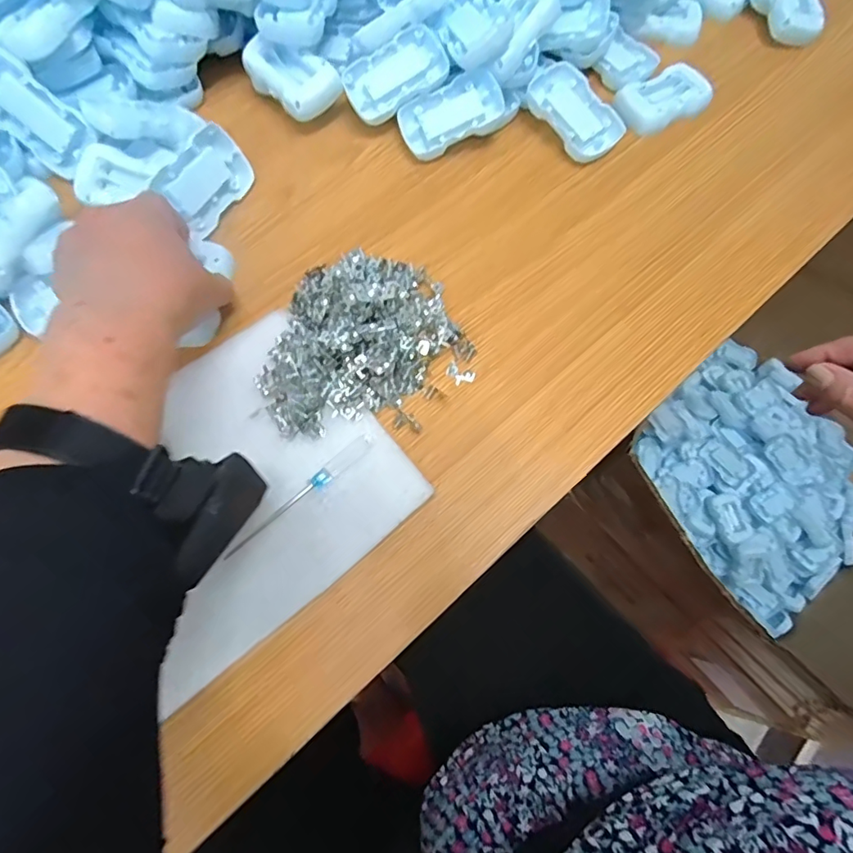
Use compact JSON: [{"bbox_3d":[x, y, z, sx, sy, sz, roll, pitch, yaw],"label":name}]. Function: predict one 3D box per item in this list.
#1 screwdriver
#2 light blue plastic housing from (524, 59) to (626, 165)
[{"bbox_3d":[-0.080,0.043,0.332,0.113,0.007,0.012,-39,74,-14],"label":"screwdriver"},{"bbox_3d":[0.130,-0.287,0.462,0.057,0.028,0.098,-41,75,-14],"label":"light blue plastic housing"}]

